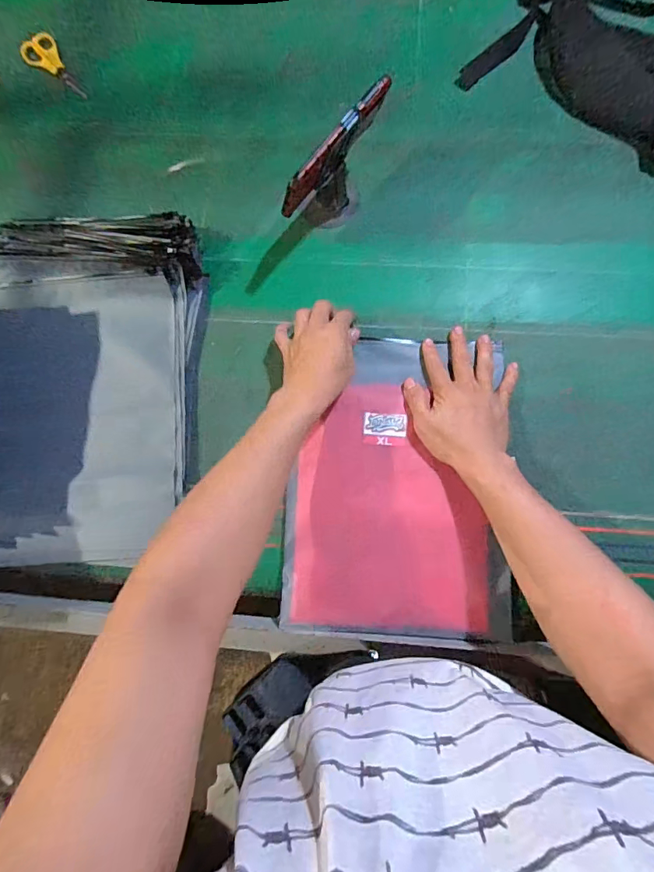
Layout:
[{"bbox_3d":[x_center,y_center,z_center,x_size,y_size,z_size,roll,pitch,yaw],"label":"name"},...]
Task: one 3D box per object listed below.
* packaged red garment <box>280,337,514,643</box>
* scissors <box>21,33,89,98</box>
[{"bbox_3d":[0.082,0.052,0.516,0.244,0.026,0.335,2,81,3],"label":"packaged red garment"},{"bbox_3d":[-0.392,-0.533,0.643,0.049,0.007,0.111,-44,94,-4],"label":"scissors"}]

